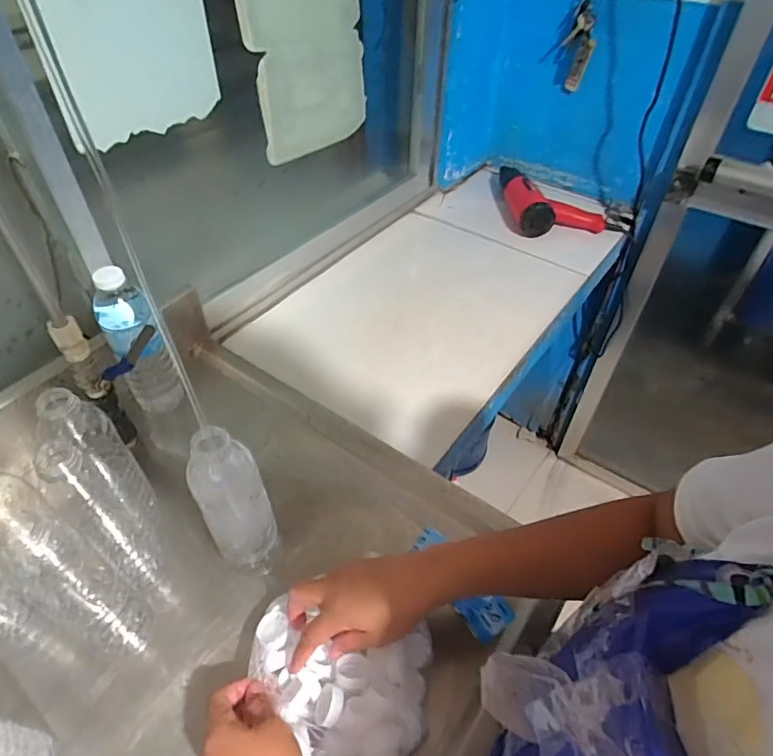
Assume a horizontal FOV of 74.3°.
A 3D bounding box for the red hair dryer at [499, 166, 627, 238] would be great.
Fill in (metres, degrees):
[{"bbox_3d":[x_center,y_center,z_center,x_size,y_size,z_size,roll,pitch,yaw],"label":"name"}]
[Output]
[{"bbox_3d":[0.379,-0.389,1.117,0.247,0.079,0.173,-5,47,-6],"label":"red hair dryer"}]

